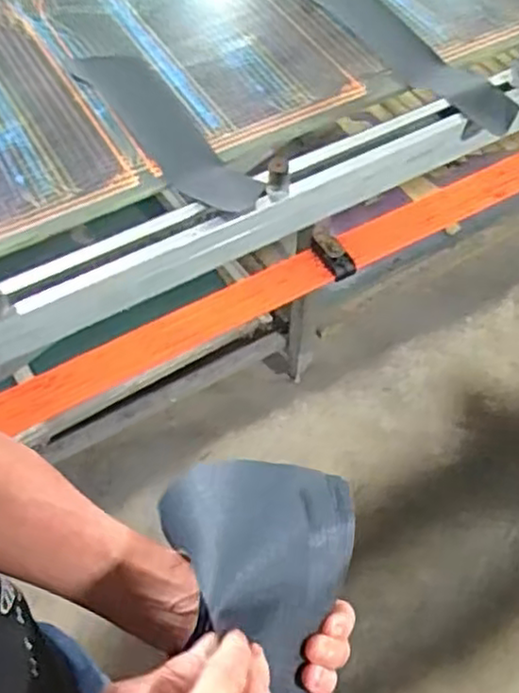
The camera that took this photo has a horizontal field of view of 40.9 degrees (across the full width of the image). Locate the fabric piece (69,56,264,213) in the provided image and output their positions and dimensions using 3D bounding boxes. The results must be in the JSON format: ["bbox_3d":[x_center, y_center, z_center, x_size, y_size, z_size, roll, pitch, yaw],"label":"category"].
[{"bbox_3d":[-0.126,-0.293,0.931,0.086,0.060,0.411,-31,62,-17],"label":"fabric piece"}]

